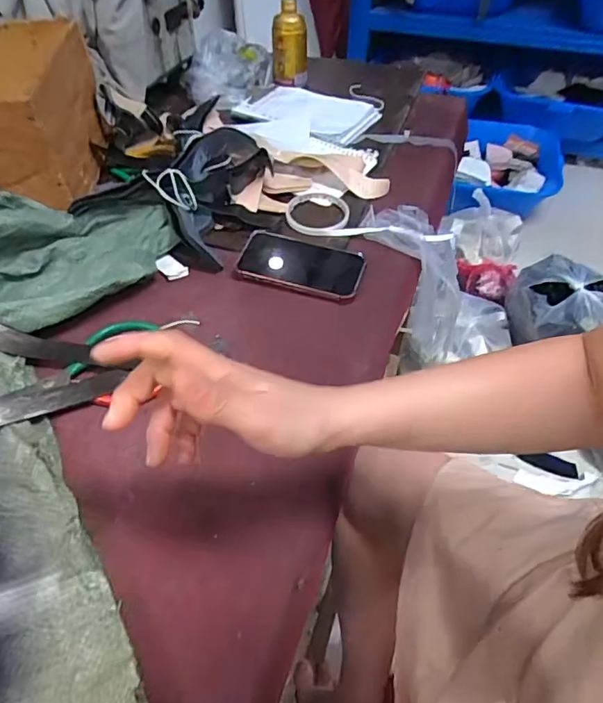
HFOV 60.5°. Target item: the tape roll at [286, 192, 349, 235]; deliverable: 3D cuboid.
[{"bbox_3d":[0.021,-0.190,0.703,0.082,0.010,0.099,-7,48,-5],"label":"tape roll"}]

